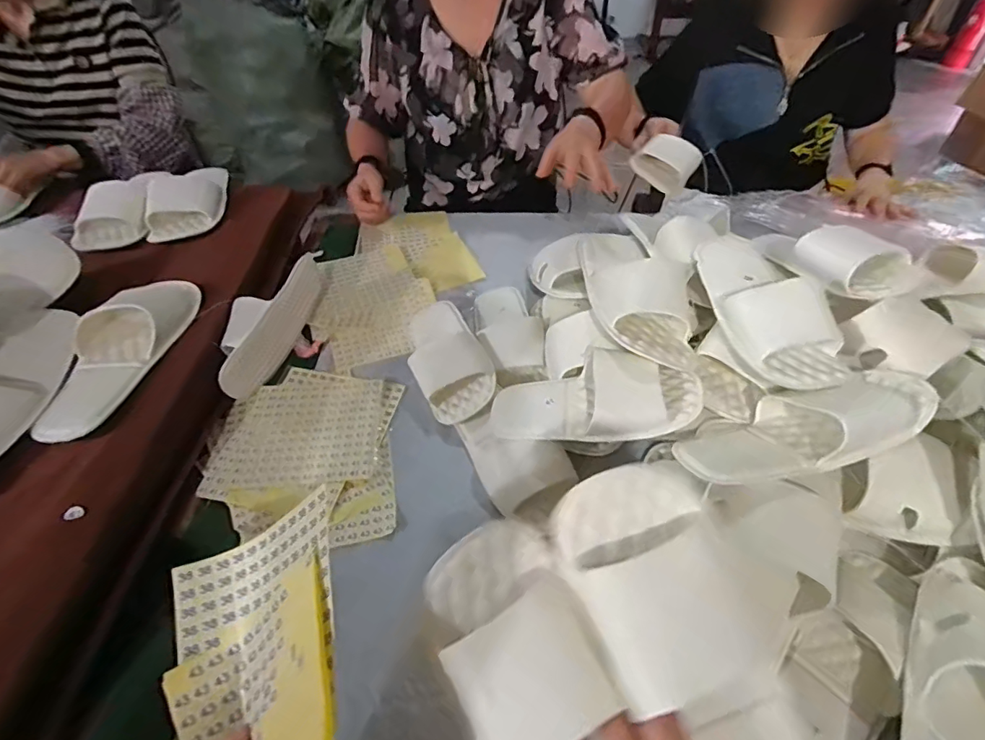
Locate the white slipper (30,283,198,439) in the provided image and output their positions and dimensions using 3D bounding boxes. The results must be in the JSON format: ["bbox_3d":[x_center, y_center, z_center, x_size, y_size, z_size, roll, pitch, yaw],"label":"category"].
[{"bbox_3d":[-0.448,-0.032,0.587,0.110,0.044,0.249,2,47,4],"label":"white slipper"}]

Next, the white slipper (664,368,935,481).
[{"bbox_3d":[0.303,0.055,0.491,0.233,0.054,0.092,-21,46,9],"label":"white slipper"}]

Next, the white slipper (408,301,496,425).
[{"bbox_3d":[-0.070,-0.023,0.713,0.099,0.052,0.235,-19,49,-15],"label":"white slipper"}]

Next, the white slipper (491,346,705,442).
[{"bbox_3d":[0.104,0.029,0.553,0.231,0.061,0.102,-9,44,19],"label":"white slipper"}]

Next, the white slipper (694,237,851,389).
[{"bbox_3d":[0.304,-0.067,0.566,0.093,0.061,0.218,-11,47,-8],"label":"white slipper"}]

